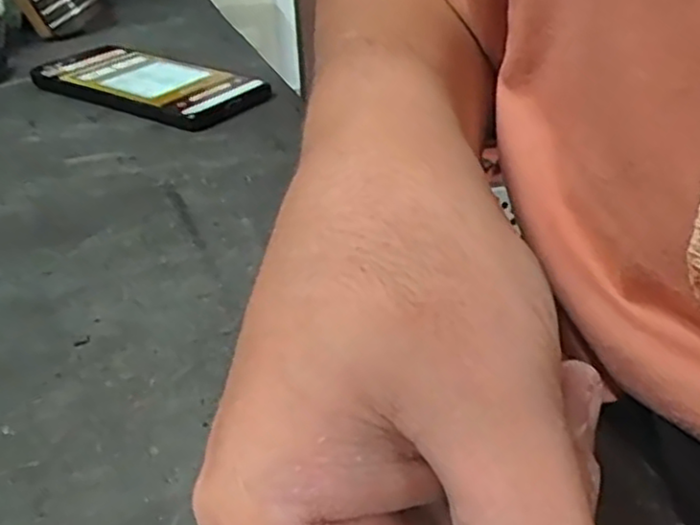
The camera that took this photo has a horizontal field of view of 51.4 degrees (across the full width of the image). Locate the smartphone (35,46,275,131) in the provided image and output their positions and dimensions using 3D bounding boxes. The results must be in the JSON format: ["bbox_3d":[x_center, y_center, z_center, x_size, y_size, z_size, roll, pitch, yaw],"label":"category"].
[{"bbox_3d":[-0.143,-0.124,0.496,0.176,0.015,0.076,22,38,32],"label":"smartphone"}]

